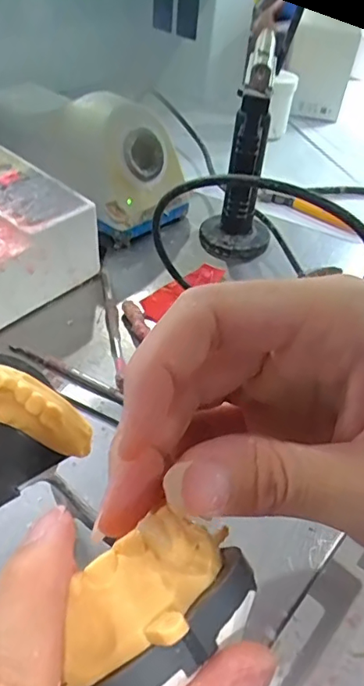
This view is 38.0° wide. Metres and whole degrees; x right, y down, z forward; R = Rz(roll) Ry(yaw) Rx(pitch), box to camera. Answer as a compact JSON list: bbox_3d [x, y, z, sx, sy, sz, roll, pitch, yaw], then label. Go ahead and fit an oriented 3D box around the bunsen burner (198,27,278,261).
[{"bbox_3d":[0.049,-0.141,0.404,0.053,0.154,0.056,8,42,3],"label":"bunsen burner"}]

